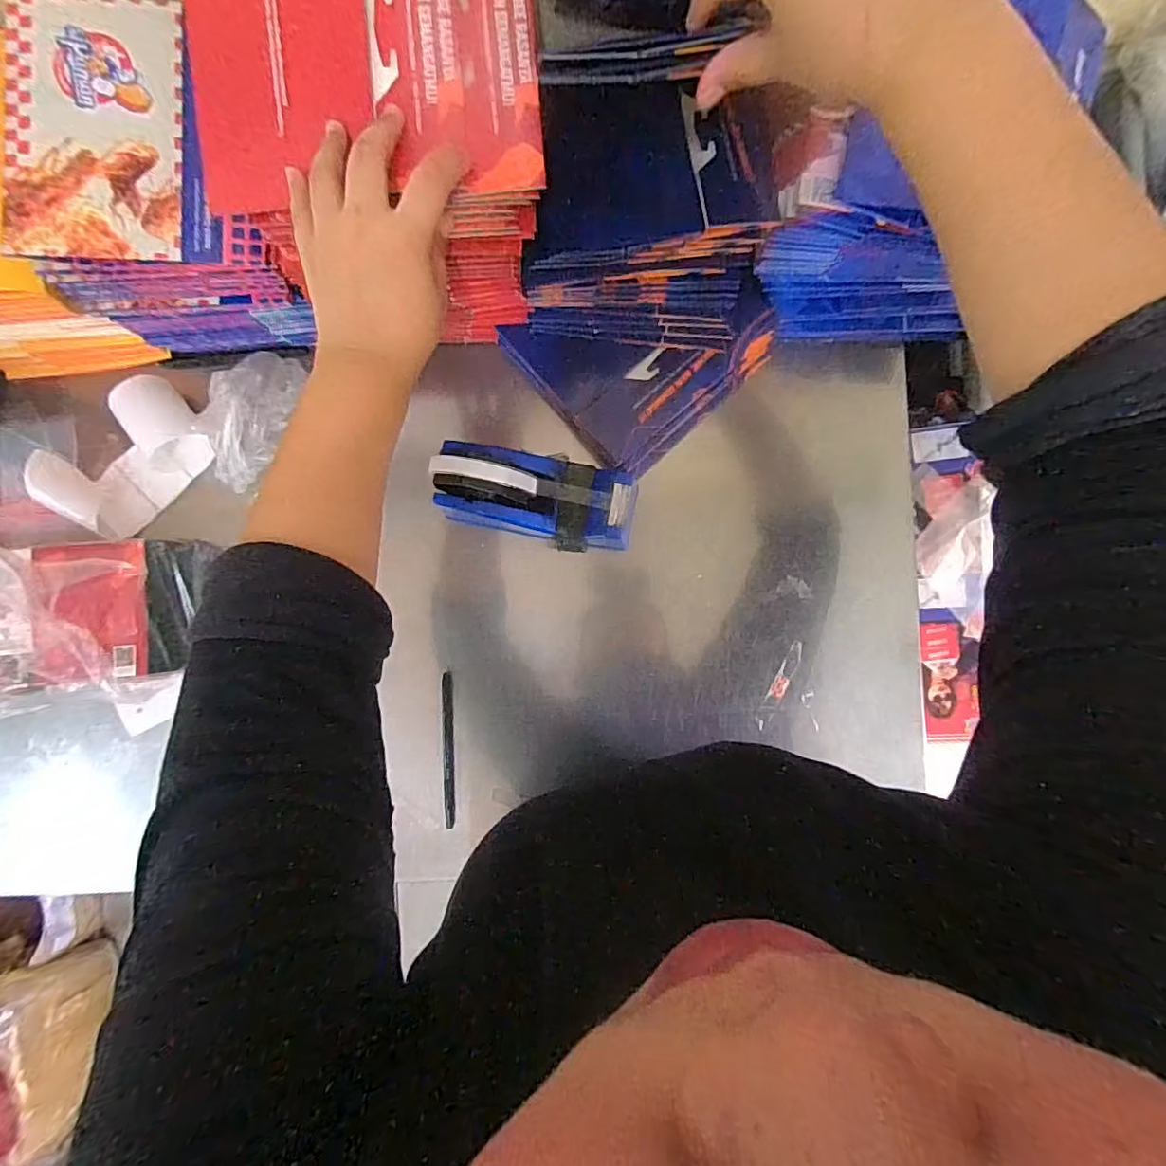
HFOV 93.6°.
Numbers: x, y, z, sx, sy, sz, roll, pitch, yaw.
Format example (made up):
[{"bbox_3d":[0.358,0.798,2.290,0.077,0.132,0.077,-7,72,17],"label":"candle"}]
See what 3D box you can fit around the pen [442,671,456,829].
[{"bbox_3d":[-0.120,0.148,0.488,0.010,0.006,0.134,-1,90,2],"label":"pen"}]

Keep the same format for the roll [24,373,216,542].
[{"bbox_3d":[-0.398,-0.107,0.480,0.146,0.045,0.087,-41,88,2],"label":"roll"}]

